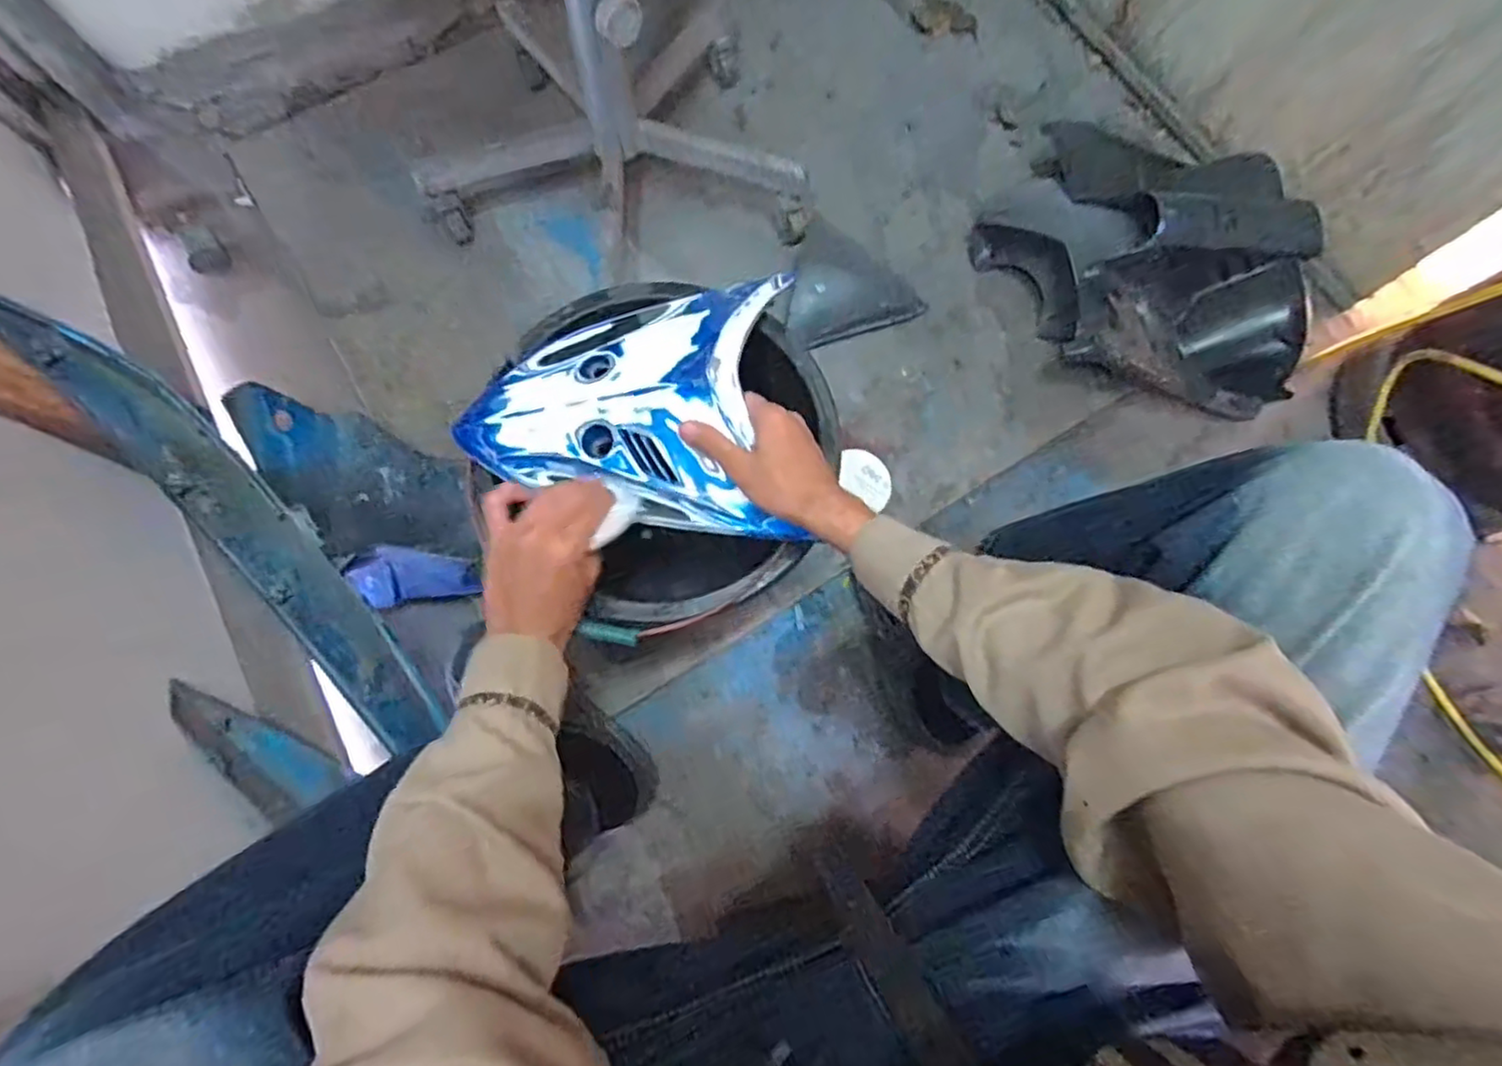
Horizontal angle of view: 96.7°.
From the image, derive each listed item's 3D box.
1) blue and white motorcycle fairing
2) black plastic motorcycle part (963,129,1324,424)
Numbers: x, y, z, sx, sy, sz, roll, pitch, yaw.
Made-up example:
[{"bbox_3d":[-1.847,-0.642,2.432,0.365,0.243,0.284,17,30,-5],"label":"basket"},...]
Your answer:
[{"bbox_3d":[-0.103,-0.103,0.581,0.287,0.058,0.247,-10,78,-4],"label":"blue and white motorcycle fairing"},{"bbox_3d":[0.538,-0.357,0.900,0.451,0.145,0.319,26,78,4],"label":"black plastic motorcycle part"}]

